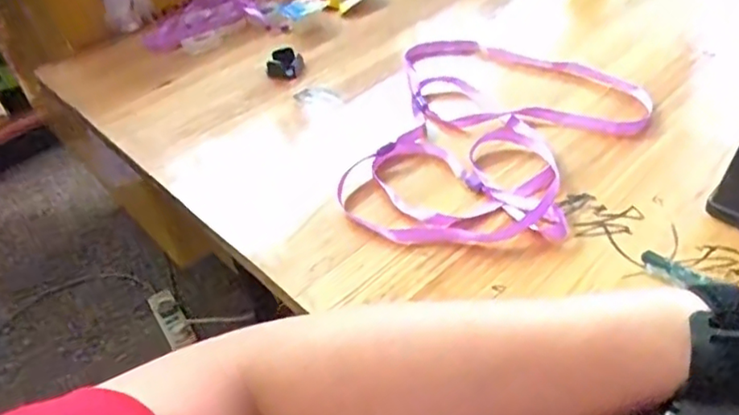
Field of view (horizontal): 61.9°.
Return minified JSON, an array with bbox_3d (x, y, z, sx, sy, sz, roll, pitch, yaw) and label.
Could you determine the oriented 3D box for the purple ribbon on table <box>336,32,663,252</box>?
[{"bbox_3d":[0.106,-0.062,0.488,0.209,0.015,0.259,8,45,17],"label":"purple ribbon on table"}]

